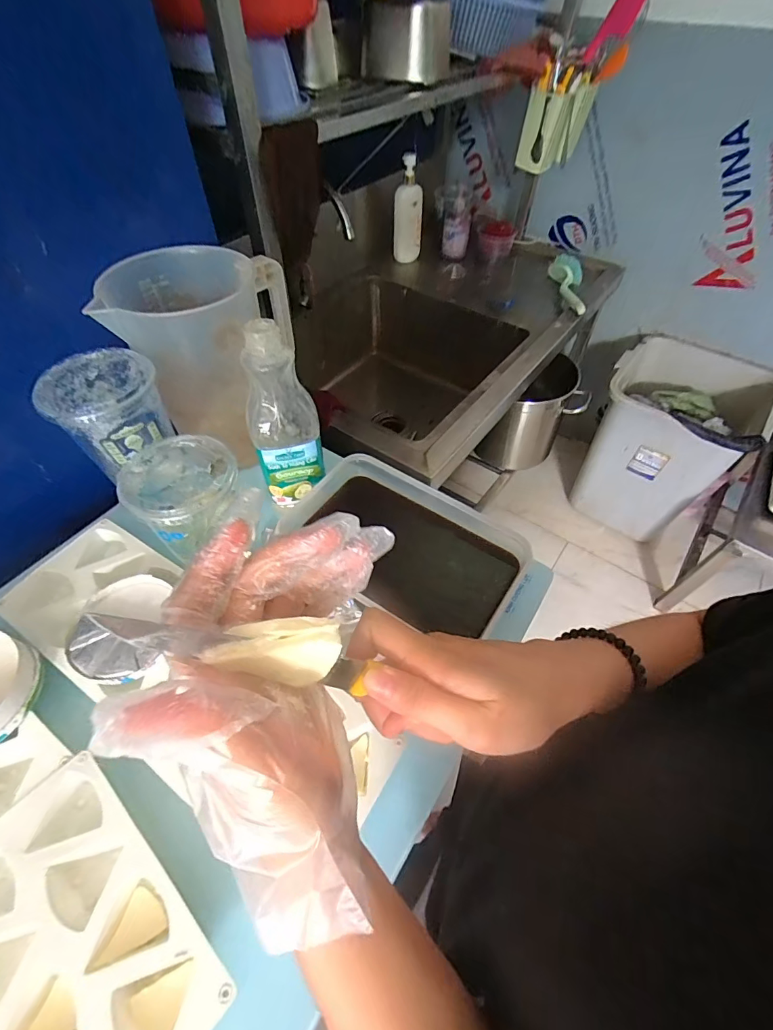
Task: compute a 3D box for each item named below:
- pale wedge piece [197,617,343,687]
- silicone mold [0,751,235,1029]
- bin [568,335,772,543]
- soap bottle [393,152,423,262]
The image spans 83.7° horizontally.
[{"bbox_3d":[-0.044,0.053,0.170,0.050,0.020,0.018,9,49,-25],"label":"pale wedge piece"},{"bbox_3d":[-0.235,0.321,0.321,0.226,0.037,0.140,34,60,23],"label":"silicone mold"},{"bbox_3d":[0.923,-0.245,1.453,0.421,0.468,0.435,29,58,20],"label":"bin"},{"bbox_3d":[0.062,-0.851,1.205,0.077,0.236,0.069,9,53,6],"label":"soap bottle"}]

